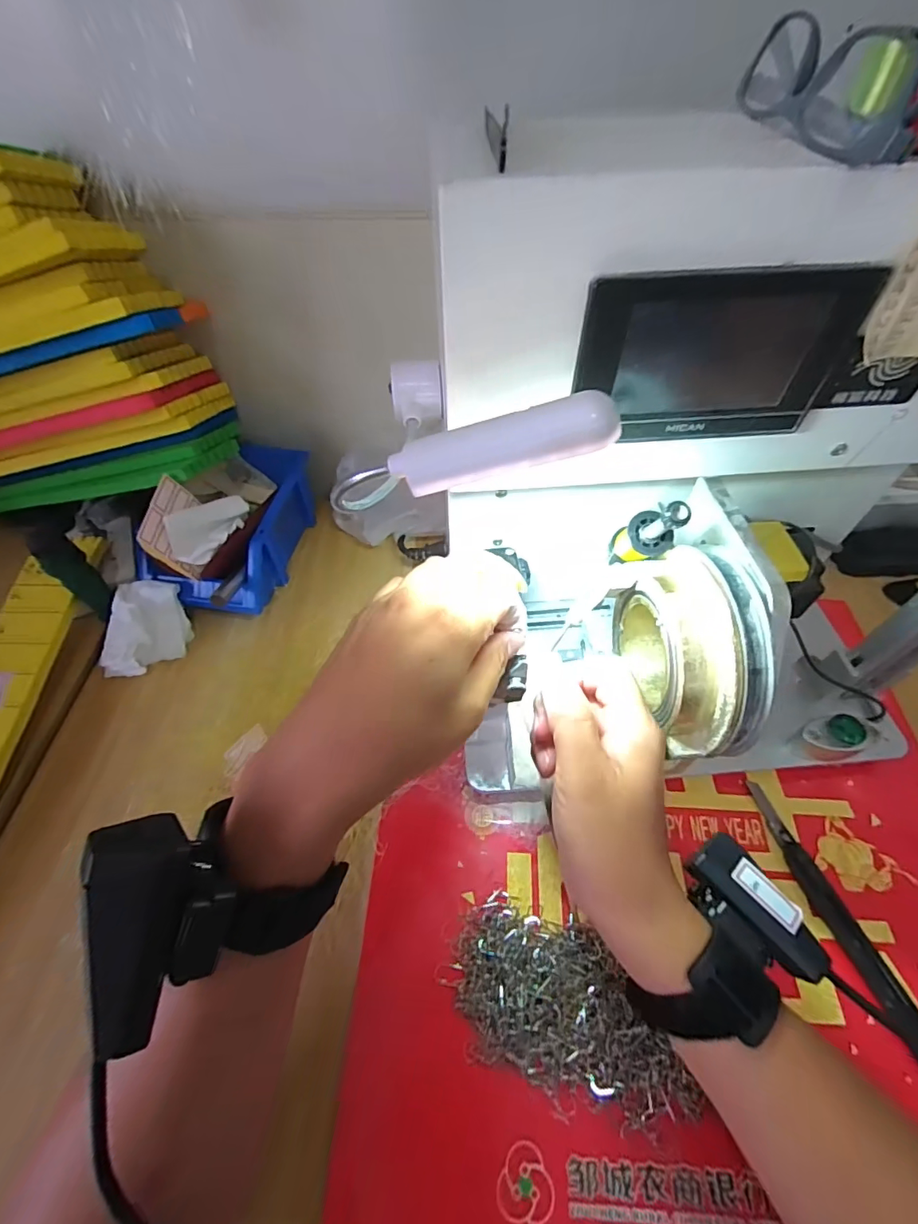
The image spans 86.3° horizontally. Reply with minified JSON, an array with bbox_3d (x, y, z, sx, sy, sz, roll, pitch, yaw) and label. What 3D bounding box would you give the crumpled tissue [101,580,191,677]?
[{"bbox_3d":[-0.298,0.016,0.461,0.074,0.046,0.081,-9,51,-5],"label":"crumpled tissue"}]

